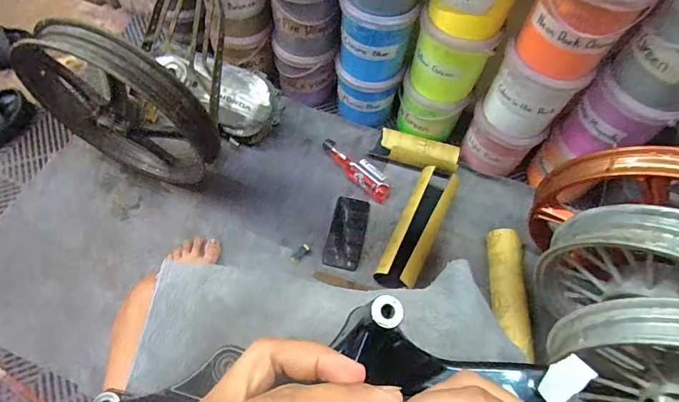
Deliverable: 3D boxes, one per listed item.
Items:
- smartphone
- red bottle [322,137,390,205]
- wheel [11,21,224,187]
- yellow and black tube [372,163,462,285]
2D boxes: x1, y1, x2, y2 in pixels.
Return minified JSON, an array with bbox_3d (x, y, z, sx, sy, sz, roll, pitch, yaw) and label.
[{"bbox_3d":[0.018,0.070,0.930,0.078,0.006,0.168,13,63,4],"label":"smartphone"},{"bbox_3d":[0.037,-0.075,0.980,0.206,0.046,0.052,41,68,17],"label":"red bottle"},{"bbox_3d":[-0.430,-0.175,0.803,0.393,0.334,0.075,17,63,6],"label":"wheel"},{"bbox_3d":[0.168,0.060,0.902,0.088,0.077,0.281,25,64,10],"label":"yellow and black tube"}]

